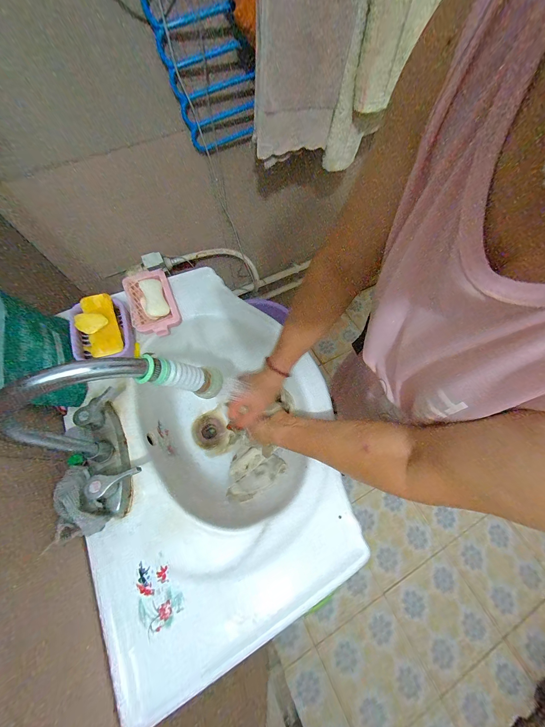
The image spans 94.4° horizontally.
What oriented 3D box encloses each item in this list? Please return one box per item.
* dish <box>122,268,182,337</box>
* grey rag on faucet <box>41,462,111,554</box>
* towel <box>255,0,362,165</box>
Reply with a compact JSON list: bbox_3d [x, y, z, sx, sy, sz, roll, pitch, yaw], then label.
[{"bbox_3d":[-0.241,-0.120,0.508,0.085,0.035,0.142,-17,75,-18],"label":"dish"},{"bbox_3d":[-0.254,0.181,0.320,0.055,0.036,0.084,-34,70,-14],"label":"grey rag on faucet"},{"bbox_3d":[0.055,-0.501,0.363,0.178,0.323,0.022,-28,69,-12],"label":"towel"}]

